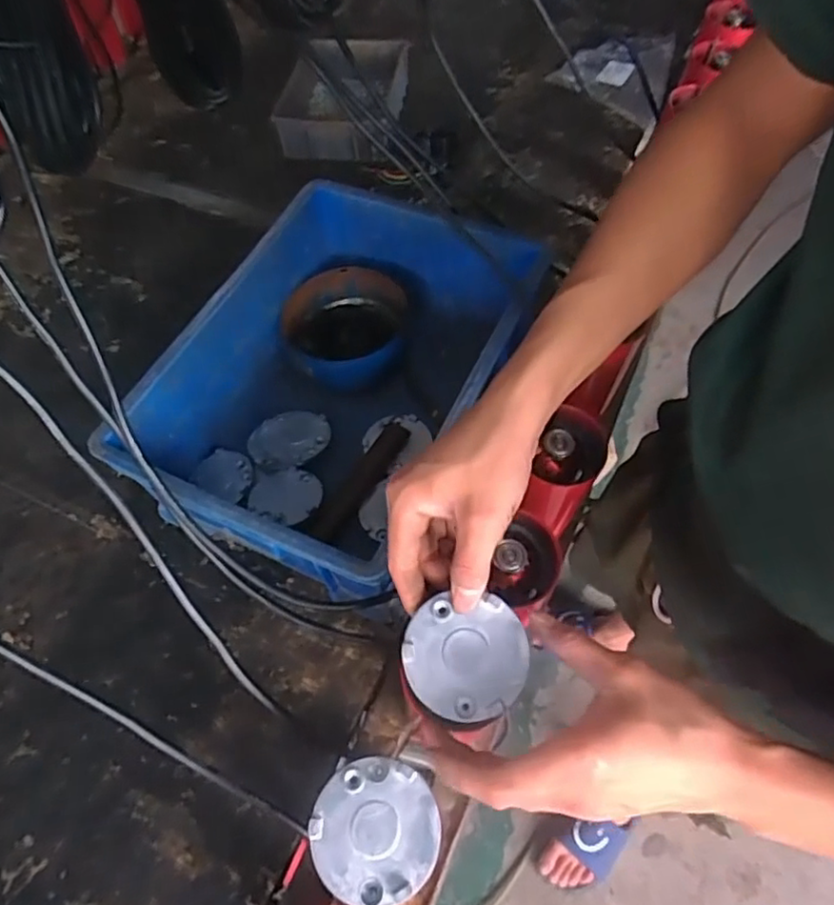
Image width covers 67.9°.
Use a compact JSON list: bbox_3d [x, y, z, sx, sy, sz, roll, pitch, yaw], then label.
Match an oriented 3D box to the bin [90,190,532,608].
[{"bbox_3d":[-0.074,-0.066,0.648,0.293,0.157,0.396,21,62,16],"label":"bin"}]

